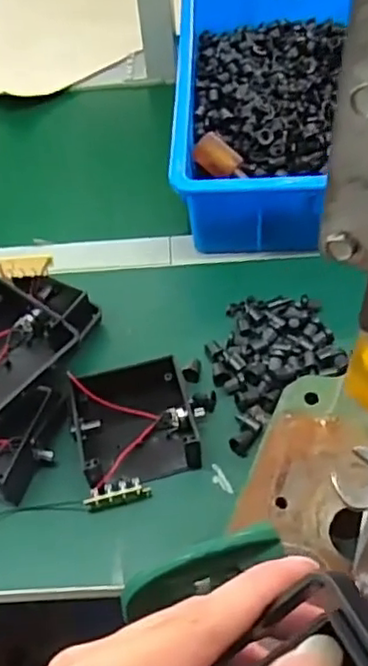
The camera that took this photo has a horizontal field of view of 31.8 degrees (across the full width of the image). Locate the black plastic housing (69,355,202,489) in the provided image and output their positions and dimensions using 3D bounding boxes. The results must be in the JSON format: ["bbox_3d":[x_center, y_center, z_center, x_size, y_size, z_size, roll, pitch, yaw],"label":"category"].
[{"bbox_3d":[-0.038,0.066,0.493,0.091,0.036,0.091,-11,51,-4],"label":"black plastic housing"}]

